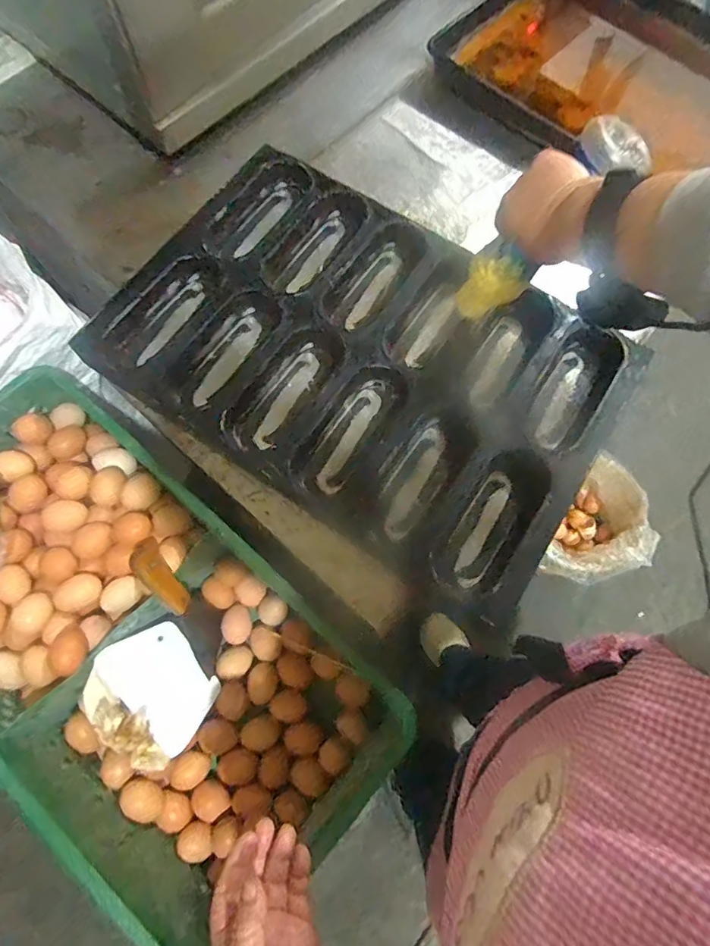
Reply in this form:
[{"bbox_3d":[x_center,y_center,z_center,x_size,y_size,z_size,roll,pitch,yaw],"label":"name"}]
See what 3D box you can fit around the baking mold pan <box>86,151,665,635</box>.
[{"bbox_3d":[0.009,-0.149,0.632,0.588,0.068,0.384,33,74,9],"label":"baking mold pan"}]

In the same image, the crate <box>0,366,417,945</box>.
[{"bbox_3d":[-0.273,0.188,0.620,0.637,0.151,0.321,41,75,11],"label":"crate"}]

